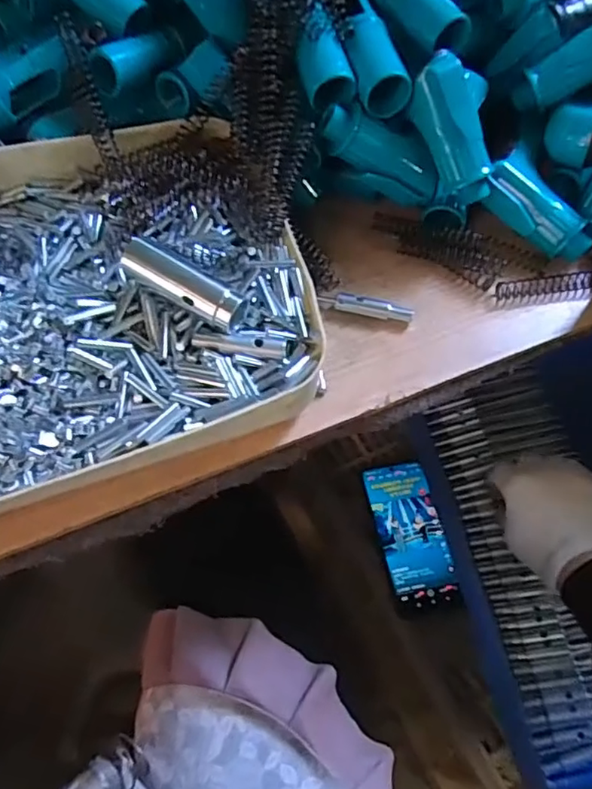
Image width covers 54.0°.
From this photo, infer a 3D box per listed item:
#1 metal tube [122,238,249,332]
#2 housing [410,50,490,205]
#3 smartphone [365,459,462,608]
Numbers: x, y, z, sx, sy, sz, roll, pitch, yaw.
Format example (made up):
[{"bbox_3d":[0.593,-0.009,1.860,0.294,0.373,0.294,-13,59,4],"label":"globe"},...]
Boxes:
[{"bbox_3d":[-0.060,-0.056,0.313,0.070,0.026,0.021,28,64,15],"label":"metal tube"},{"bbox_3d":[0.097,-0.162,0.359,0.028,0.085,0.032,-31,28,-16],"label":"housing"},{"bbox_3d":[0.122,0.147,0.620,0.067,0.011,0.156,-8,61,-4],"label":"smartphone"}]

